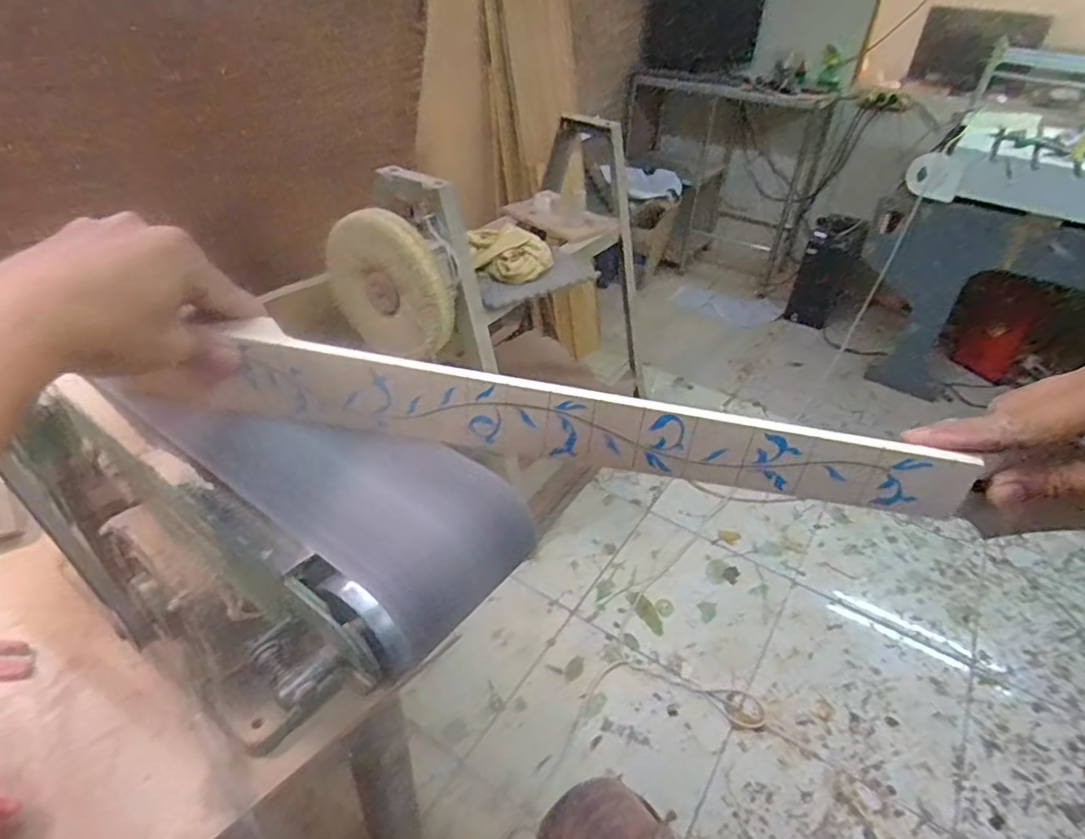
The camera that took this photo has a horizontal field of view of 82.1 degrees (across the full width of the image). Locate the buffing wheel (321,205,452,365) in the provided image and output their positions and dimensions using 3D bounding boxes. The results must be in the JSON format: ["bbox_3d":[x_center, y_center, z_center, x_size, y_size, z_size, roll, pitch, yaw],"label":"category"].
[{"bbox_3d":[-0.271,-0.227,1.083,0.252,0.259,0.047,-8,27,42],"label":"buffing wheel"}]

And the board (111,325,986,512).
[{"bbox_3d":[-0.002,-0.002,0.360,0.459,0.055,0.009,9,38,7],"label":"board"}]

